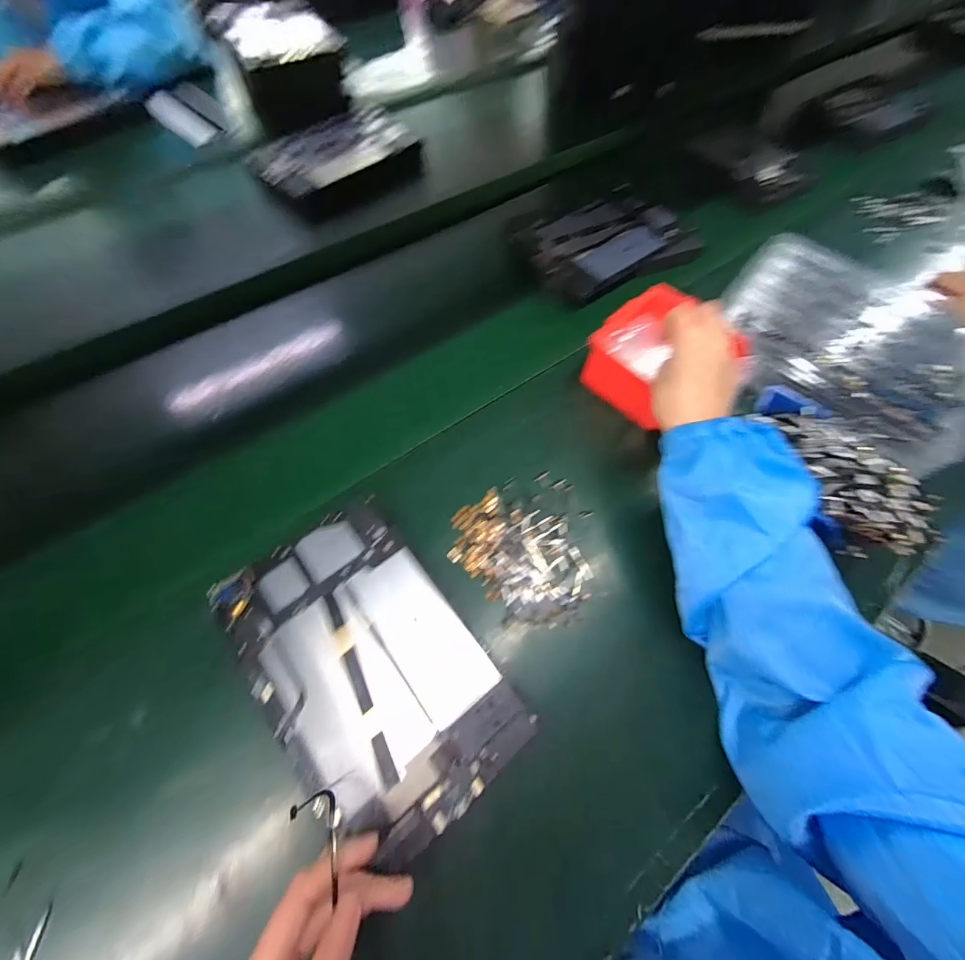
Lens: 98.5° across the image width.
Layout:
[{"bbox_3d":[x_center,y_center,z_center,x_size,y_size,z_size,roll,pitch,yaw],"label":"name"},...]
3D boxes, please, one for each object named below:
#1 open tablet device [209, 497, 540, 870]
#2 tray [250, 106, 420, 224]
[{"bbox_3d":[-0.088,0.135,0.317,0.147,0.008,0.232,-35,69,-19],"label":"open tablet device"},{"bbox_3d":[-0.234,-0.506,0.669,0.247,0.062,0.138,-40,71,-19],"label":"tray"}]

